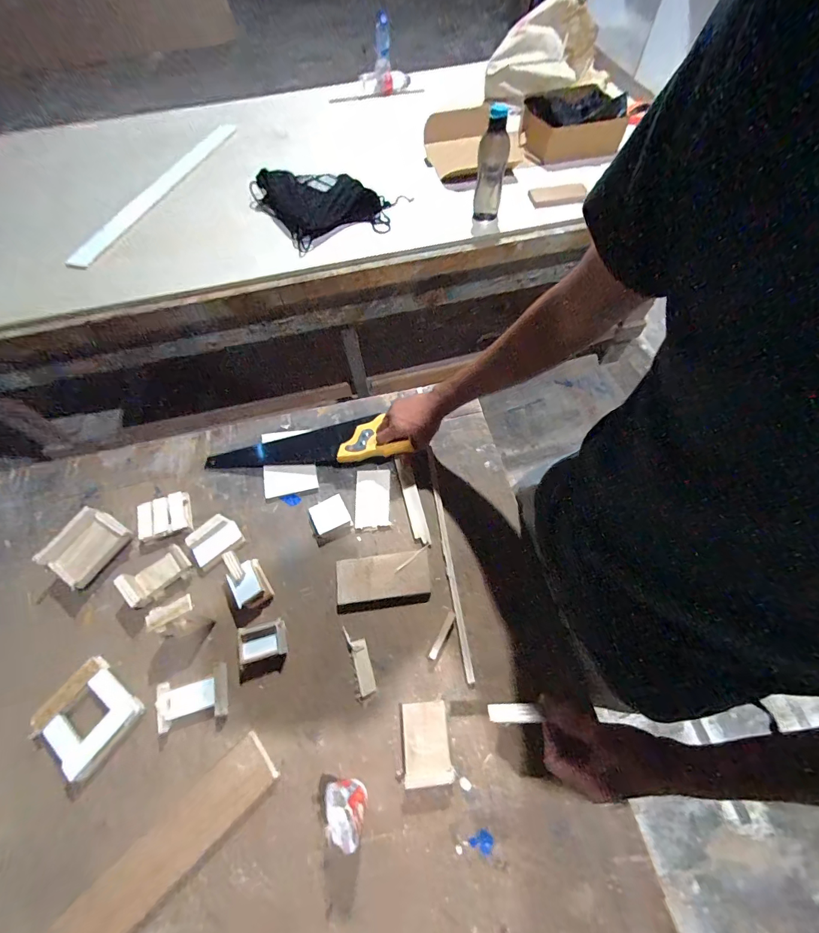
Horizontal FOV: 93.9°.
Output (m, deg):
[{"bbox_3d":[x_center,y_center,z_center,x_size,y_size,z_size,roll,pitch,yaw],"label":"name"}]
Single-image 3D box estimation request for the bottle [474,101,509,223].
[{"bbox_3d":[0.221,-0.807,1.028,0.078,0.244,0.082,7,64,7],"label":"bottle"}]

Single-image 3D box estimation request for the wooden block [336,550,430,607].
[{"bbox_3d":[-0.043,0.180,0.630,0.146,0.022,0.070,-9,63,-1],"label":"wooden block"}]

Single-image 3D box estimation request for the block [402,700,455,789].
[{"bbox_3d":[0.024,0.382,0.532,0.062,0.033,0.093,-4,63,1],"label":"block"}]

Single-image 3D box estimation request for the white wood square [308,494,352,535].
[{"bbox_3d":[-0.142,0.087,0.685,0.062,0.018,0.056,-26,65,-9],"label":"white wood square"}]

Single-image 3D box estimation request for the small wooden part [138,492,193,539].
[{"bbox_3d":[-0.438,0.087,0.692,0.084,0.032,0.071,-16,64,-5],"label":"small wooden part"}]

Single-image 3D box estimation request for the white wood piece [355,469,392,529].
[{"bbox_3d":[-0.067,0.057,0.699,0.062,0.007,0.108,-3,63,2],"label":"white wood piece"}]

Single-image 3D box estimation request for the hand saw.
[{"bbox_3d":[-0.200,-0.043,0.733,0.386,0.032,0.098,-7,63,11],"label":"hand saw"}]

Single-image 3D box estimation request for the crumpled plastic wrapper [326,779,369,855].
[{"bbox_3d":[-0.079,0.436,0.487,0.043,0.068,0.062,-13,64,-3],"label":"crumpled plastic wrapper"}]

